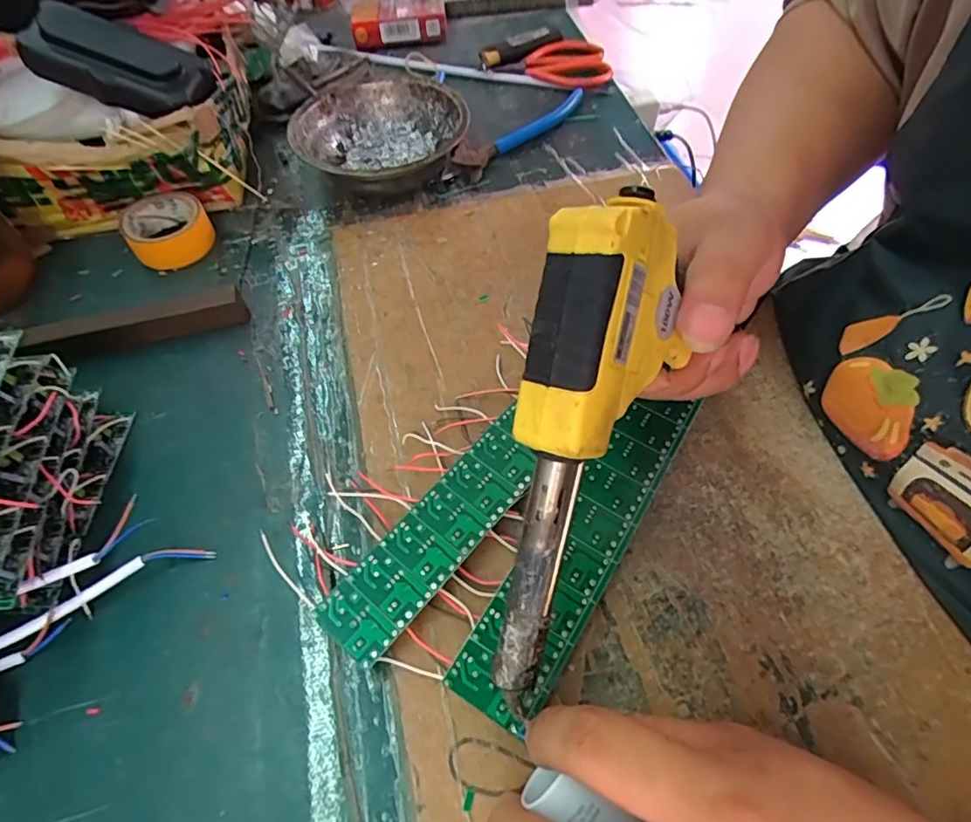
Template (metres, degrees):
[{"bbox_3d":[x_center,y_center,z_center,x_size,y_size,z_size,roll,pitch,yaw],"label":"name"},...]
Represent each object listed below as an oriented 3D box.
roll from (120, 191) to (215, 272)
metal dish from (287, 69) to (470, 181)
[{"bbox_3d":[-0.220,-0.126,0.392,0.052,0.025,0.050,-1,57,2],"label":"roll"},{"bbox_3d":[-0.076,-0.203,0.424,0.123,0.039,0.131,-1,57,2],"label":"metal dish"}]

